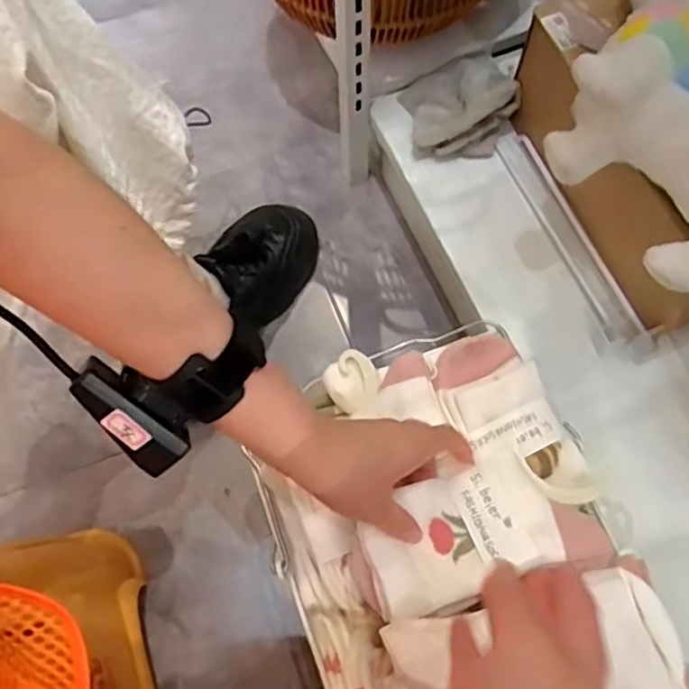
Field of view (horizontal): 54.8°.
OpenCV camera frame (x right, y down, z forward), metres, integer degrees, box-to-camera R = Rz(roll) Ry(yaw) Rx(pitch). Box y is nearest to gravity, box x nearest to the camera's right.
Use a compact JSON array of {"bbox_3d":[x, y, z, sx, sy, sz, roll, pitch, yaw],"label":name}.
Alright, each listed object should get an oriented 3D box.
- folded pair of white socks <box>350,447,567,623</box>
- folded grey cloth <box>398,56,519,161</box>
[{"bbox_3d":[0.070,0.125,0.434,0.130,0.032,0.075,-20,69,-6],"label":"folded pair of white socks"},{"bbox_3d":[0.114,-0.252,0.674,0.102,0.054,0.118,-9,68,-2],"label":"folded grey cloth"}]

